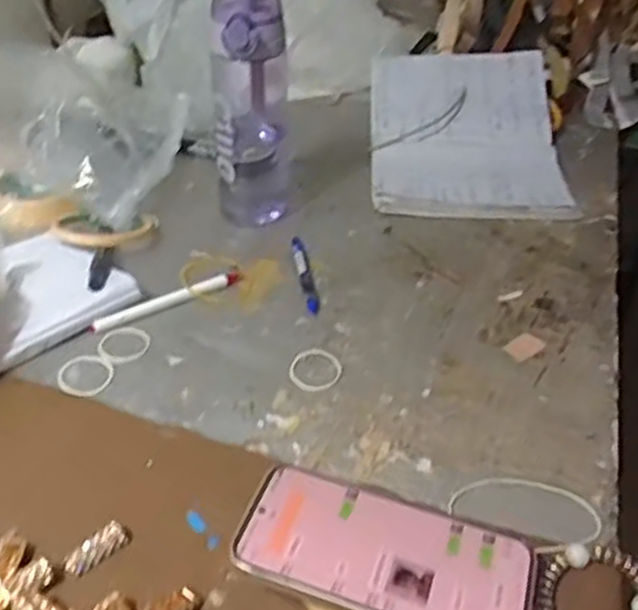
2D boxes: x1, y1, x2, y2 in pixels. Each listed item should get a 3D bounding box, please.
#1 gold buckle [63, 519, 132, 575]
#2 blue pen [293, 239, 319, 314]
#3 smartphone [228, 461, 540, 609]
[{"bbox_3d":[-0.130,0.142,0.446,0.040,0.008,0.014,-29,46,-35],"label":"gold buckle"},{"bbox_3d":[-0.013,-0.029,0.685,0.012,0.014,0.111,-5,37,-9],"label":"blue pen"},{"bbox_3d":[0.036,0.133,0.411,0.156,0.012,0.080,13,38,15],"label":"smartphone"}]

